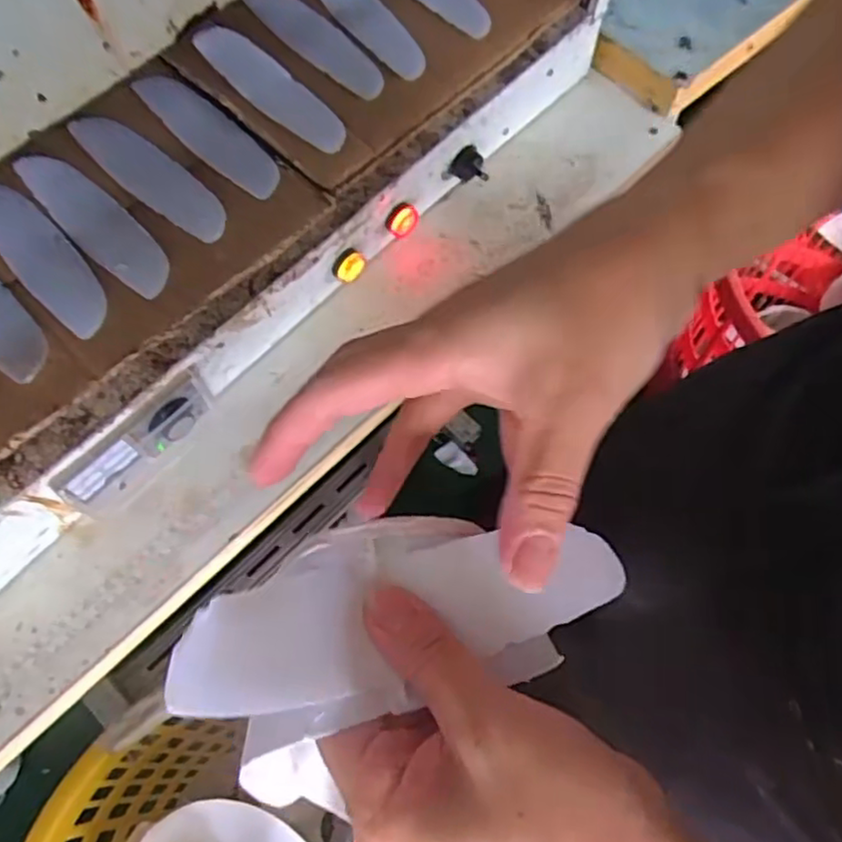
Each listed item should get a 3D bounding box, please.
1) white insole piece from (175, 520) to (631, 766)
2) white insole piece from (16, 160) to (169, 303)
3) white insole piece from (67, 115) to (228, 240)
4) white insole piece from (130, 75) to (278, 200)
[{"bbox_3d":[-0.005,0.060,0.225,0.143,0.025,0.060,-7,67,-21],"label":"white insole piece"},{"bbox_3d":[-0.246,-0.152,0.521,0.045,0.005,0.154,-40,80,-22],"label":"white insole piece"},{"bbox_3d":[-0.214,-0.194,0.541,0.154,0.005,0.046,37,72,8],"label":"white insole piece"},{"bbox_3d":[-0.174,-0.236,0.561,0.153,0.005,0.045,40,74,11],"label":"white insole piece"}]

